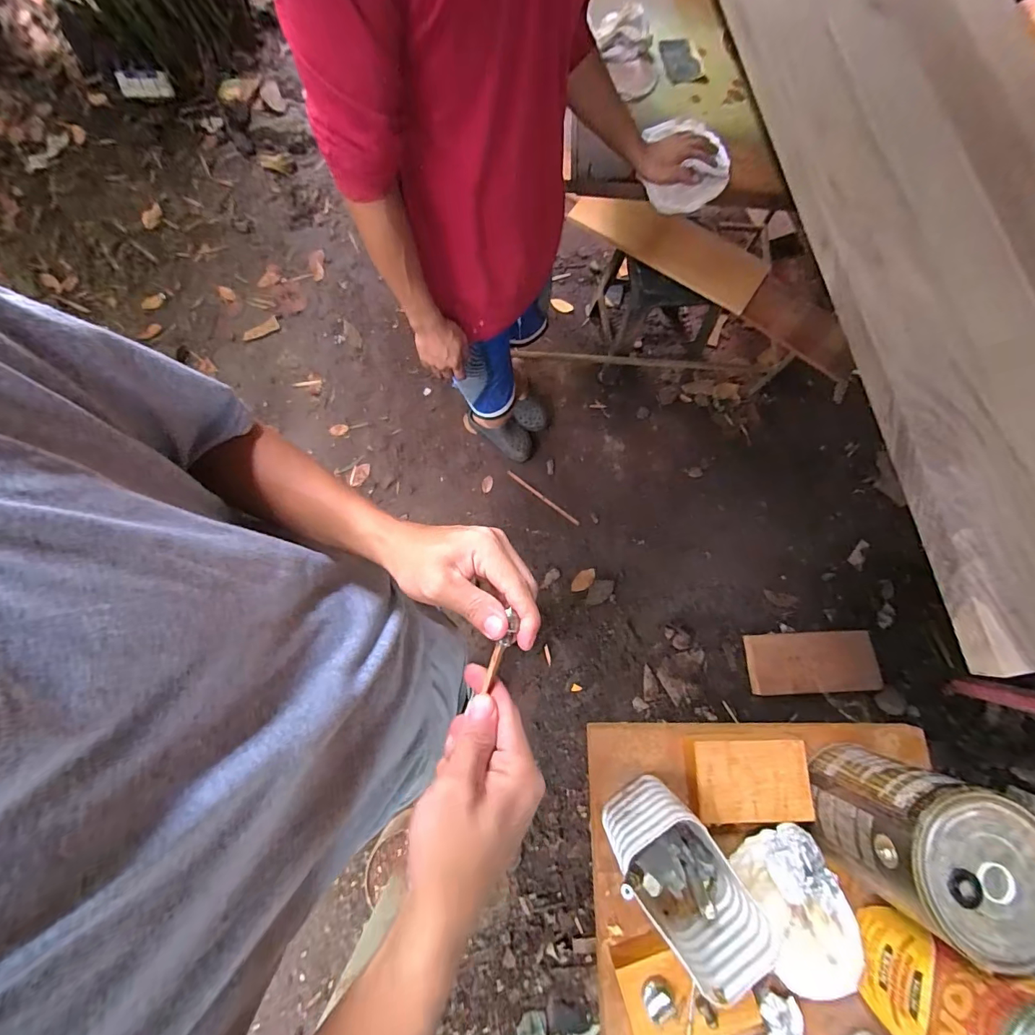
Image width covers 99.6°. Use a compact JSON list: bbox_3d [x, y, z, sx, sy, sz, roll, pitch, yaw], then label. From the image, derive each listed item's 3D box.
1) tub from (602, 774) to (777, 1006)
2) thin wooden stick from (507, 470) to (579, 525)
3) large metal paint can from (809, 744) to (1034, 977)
[{"bbox_3d":[0.201,0.446,0.542,0.112,0.145,0.177,-34,80,-8],"label":"tub"},{"bbox_3d":[0.090,-0.071,1.541,0.308,0.010,0.018,38,79,7],"label":"thin wooden stick"},{"bbox_3d":[0.496,0.397,0.536,0.163,0.174,0.153,0,77,-1],"label":"large metal paint can"}]

